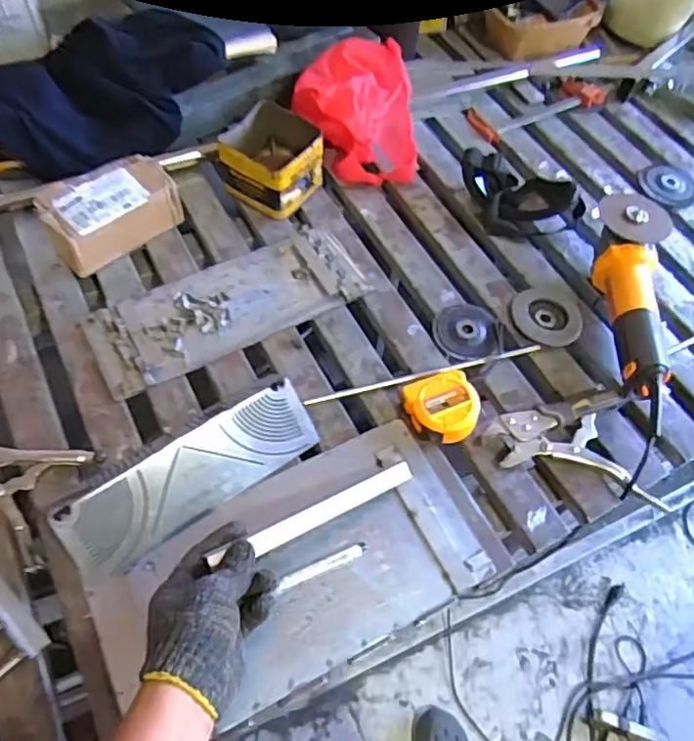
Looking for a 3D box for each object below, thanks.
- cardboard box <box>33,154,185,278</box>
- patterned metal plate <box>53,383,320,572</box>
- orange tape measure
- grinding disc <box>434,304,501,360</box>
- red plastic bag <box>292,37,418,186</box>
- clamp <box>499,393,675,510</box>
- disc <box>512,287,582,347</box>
[{"bbox_3d":[-0.321,-0.217,0.814,0.169,0.077,0.102,-36,68,-22],"label":"cardboard box"},{"bbox_3d":[-0.160,0.112,0.643,0.277,0.010,0.082,-31,99,-23],"label":"patterned metal plate"},{"bbox_3d":[0.113,0.046,0.708,0.078,0.039,0.080,-16,61,-13],"label":"orange tape measure"},{"bbox_3d":[0.159,-0.053,0.791,0.082,0.008,0.085,2,59,-3],"label":"grinding disc"},{"bbox_3d":[0.012,-0.394,0.926,0.174,0.118,0.194,-5,60,-7],"label":"red plastic bag"},{"bbox_3d":[0.268,0.086,0.704,0.167,0.026,0.136,4,59,-2],"label":"clamp"},{"bbox_3d":[0.269,-0.074,0.807,0.088,0.016,0.086,2,59,-3],"label":"disc"}]

